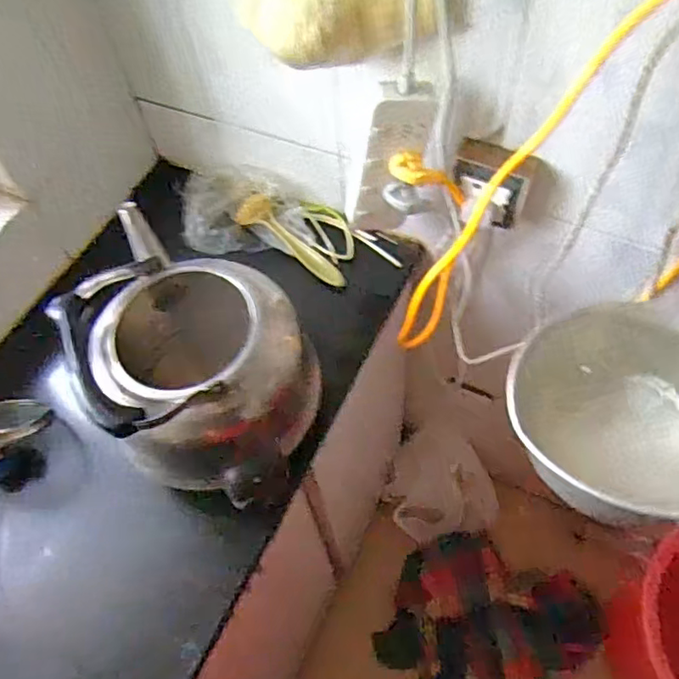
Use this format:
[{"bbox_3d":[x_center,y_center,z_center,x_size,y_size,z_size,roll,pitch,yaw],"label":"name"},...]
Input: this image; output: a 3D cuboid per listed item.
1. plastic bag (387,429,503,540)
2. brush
[{"bbox_3d":[0.220,0.312,1.284,0.218,0.117,0.198,-10,59,-2],"label":"plastic bag"},{"bbox_3d":[-0.074,-0.138,0.839,0.049,0.034,0.211,-37,63,-17],"label":"brush"}]

